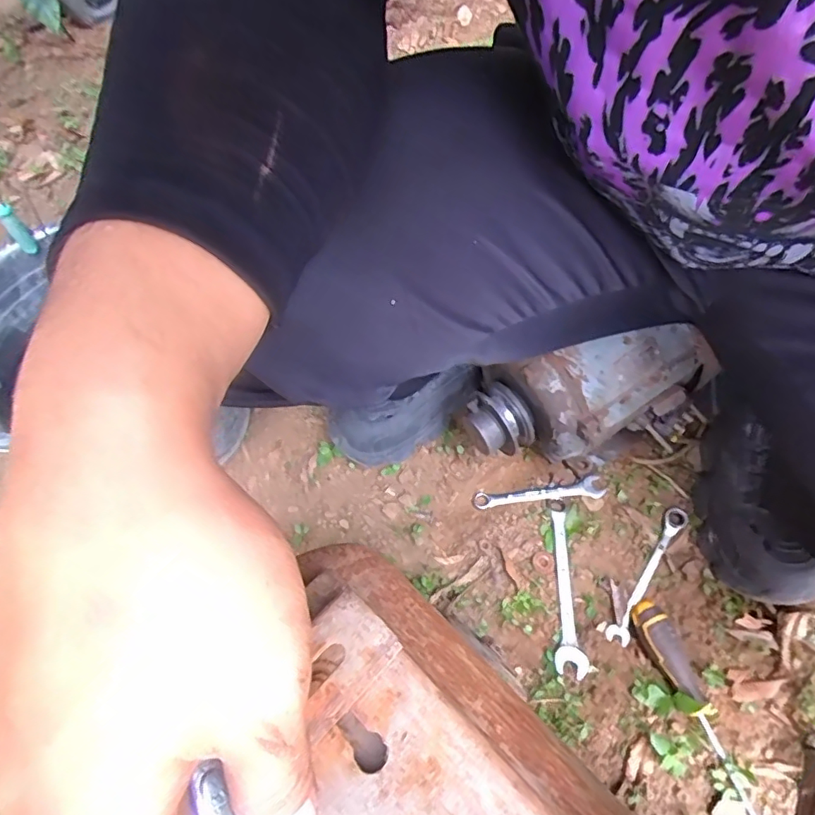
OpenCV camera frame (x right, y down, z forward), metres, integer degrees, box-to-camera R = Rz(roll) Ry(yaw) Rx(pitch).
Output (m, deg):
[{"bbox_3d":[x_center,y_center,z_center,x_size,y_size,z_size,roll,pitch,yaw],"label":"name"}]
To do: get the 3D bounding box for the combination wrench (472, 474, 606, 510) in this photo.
[{"bbox_3d":[0.147,0.096,0.609,0.141,0.010,0.025,-5,63,1],"label":"combination wrench"}]

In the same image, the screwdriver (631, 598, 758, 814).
[{"bbox_3d":[0.264,0.266,0.486,0.034,0.024,0.187,-21,63,-7],"label":"screwdriver"}]

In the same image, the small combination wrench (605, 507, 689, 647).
[{"bbox_3d":[0.250,0.172,0.562,0.022,0.010,0.158,31,69,18],"label":"small combination wrench"}]

